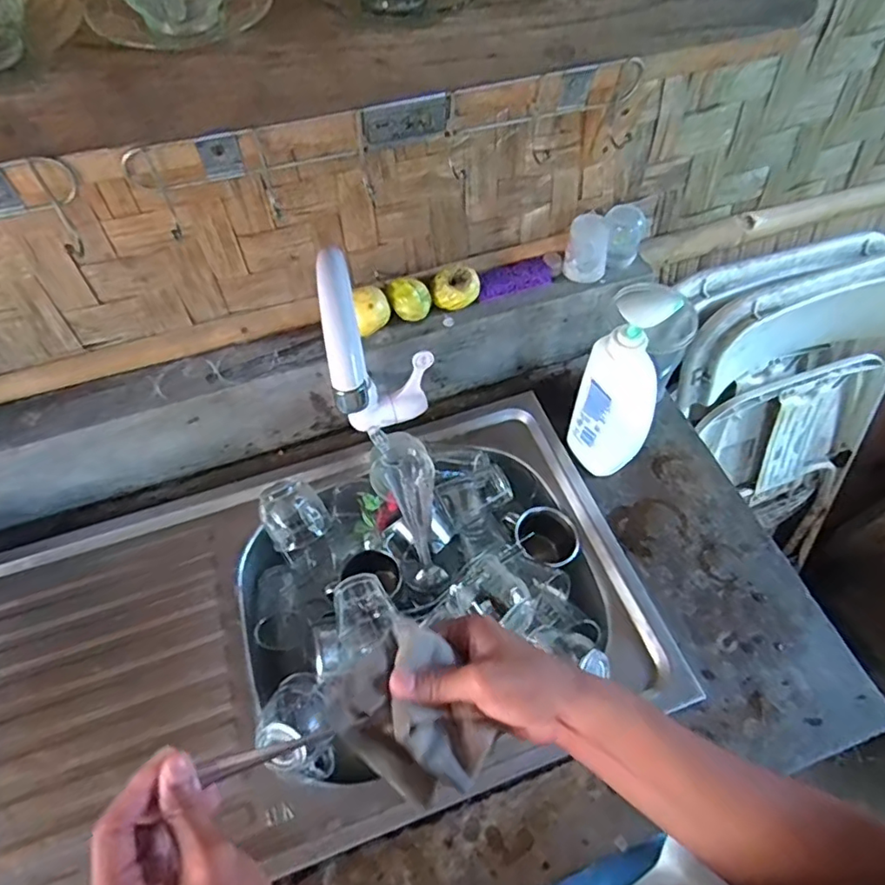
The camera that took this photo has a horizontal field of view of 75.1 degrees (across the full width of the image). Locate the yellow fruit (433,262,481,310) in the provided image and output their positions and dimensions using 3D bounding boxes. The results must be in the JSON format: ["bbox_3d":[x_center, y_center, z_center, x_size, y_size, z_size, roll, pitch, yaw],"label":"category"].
[{"bbox_3d":[0.017,-0.184,0.680,0.052,0.040,0.038,3,58,2],"label":"yellow fruit"}]

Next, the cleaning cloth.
[{"bbox_3d":[-0.018,0.184,0.389,0.083,0.044,0.102,-38,65,-21],"label":"cleaning cloth"}]

